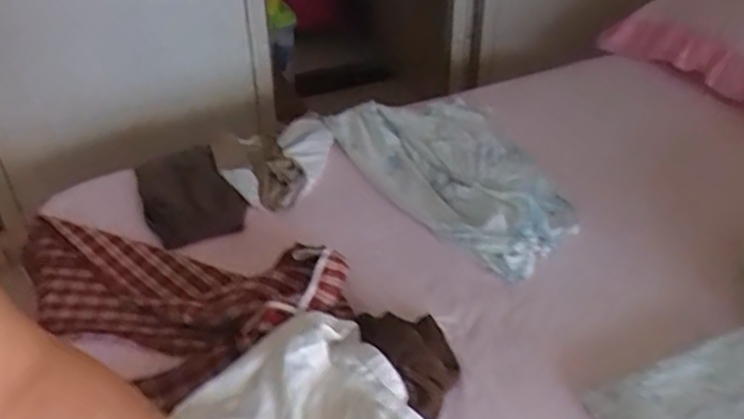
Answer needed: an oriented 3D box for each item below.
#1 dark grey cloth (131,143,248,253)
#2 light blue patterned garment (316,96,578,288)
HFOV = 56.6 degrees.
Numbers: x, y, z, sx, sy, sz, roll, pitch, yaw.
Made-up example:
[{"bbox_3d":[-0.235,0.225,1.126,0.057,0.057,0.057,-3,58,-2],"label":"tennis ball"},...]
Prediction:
[{"bbox_3d":[-0.372,-0.032,1.372,0.172,0.025,0.311,-19,41,-23],"label":"dark grey cloth"},{"bbox_3d":[0.179,-0.092,1.440,0.343,0.054,0.635,-20,41,-24],"label":"light blue patterned garment"}]

